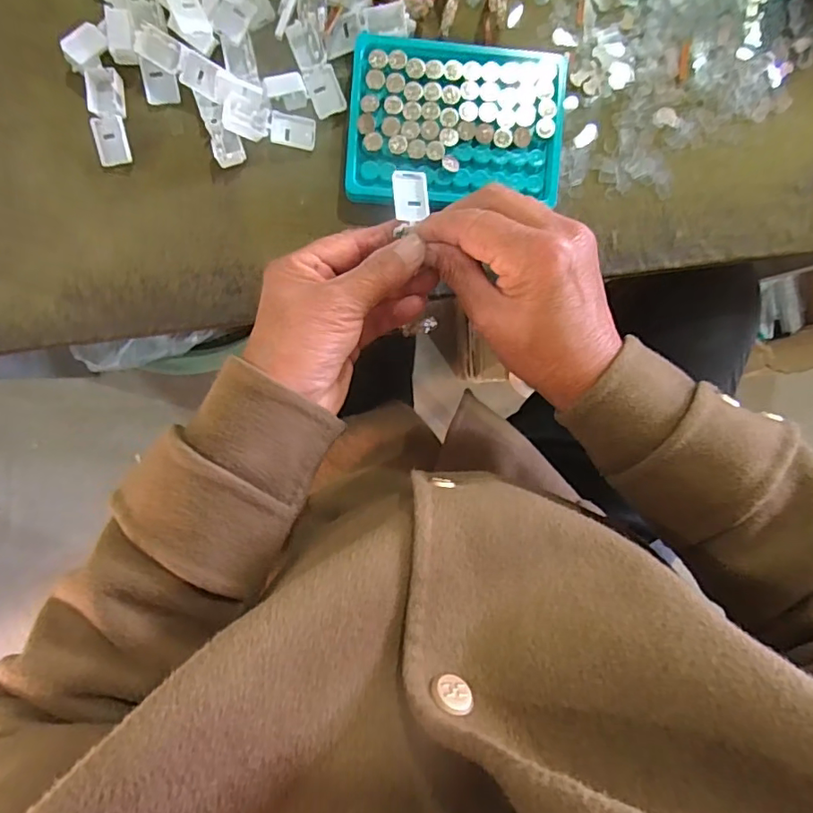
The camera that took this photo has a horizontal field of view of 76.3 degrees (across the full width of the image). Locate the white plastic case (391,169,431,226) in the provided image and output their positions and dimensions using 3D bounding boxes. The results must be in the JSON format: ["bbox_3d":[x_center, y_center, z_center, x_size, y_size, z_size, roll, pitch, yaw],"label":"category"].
[{"bbox_3d":[0.003,-0.118,0.292,0.020,0.006,0.029,-5,95,-3],"label":"white plastic case"}]

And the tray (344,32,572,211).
[{"bbox_3d":[0.031,-0.173,0.321,0.128,0.020,0.093,4,95,-3],"label":"tray"}]

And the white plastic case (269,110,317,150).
[{"bbox_3d":[-0.070,-0.171,0.321,0.027,0.008,0.019,6,94,-3],"label":"white plastic case"}]

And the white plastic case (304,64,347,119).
[{"bbox_3d":[-0.050,-0.195,0.320,0.020,0.005,0.029,-21,95,-1],"label":"white plastic case"}]

